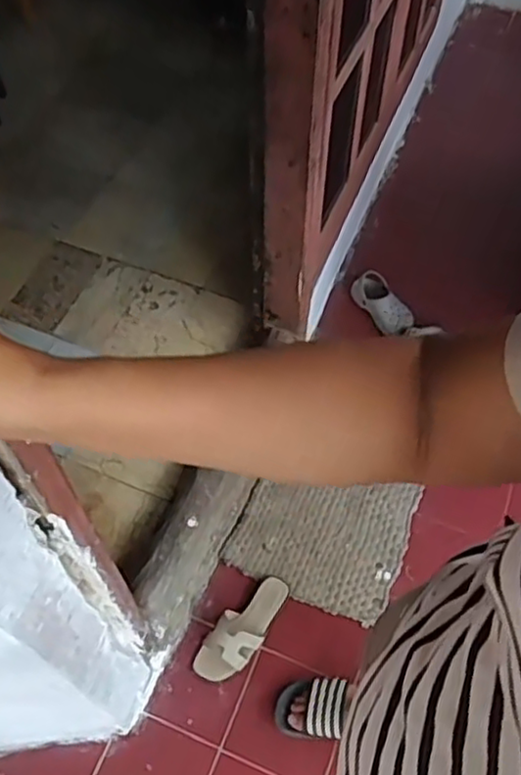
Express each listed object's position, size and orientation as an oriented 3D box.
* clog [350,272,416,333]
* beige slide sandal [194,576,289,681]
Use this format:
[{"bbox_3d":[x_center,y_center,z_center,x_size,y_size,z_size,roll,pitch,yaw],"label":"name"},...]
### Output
[{"bbox_3d":[0.324,-0.230,1.801,0.112,0.078,0.208,-19,59,-12],"label":"clog"},{"bbox_3d":[-0.034,0.485,1.365,0.097,0.054,0.243,30,62,18],"label":"beige slide sandal"}]

